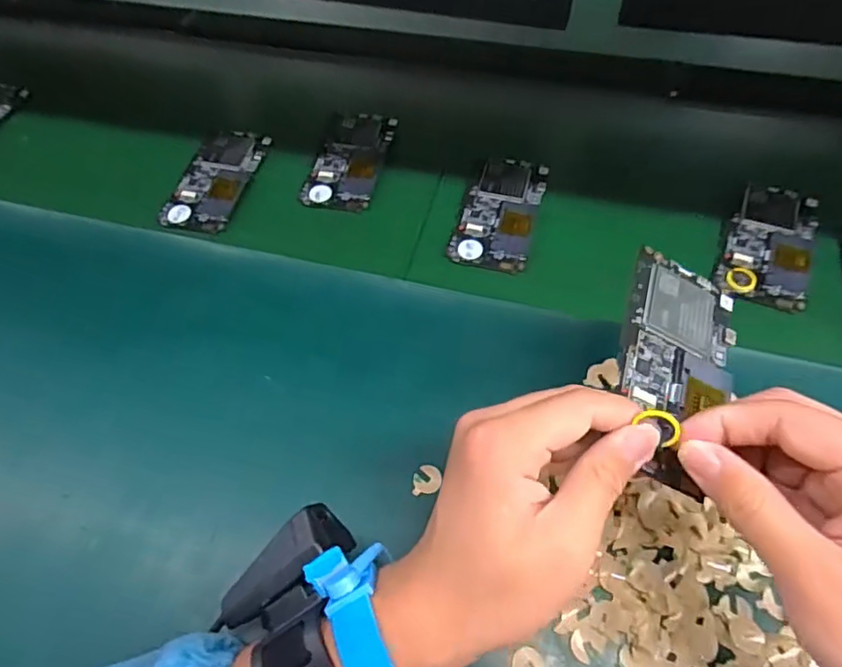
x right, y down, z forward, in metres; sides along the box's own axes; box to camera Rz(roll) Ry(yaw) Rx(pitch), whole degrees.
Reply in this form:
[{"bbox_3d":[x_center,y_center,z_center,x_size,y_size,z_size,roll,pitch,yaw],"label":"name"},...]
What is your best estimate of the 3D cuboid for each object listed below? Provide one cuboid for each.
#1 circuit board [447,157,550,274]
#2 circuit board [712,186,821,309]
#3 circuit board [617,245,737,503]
[{"bbox_3d":[0.070,-0.107,0.482,0.063,0.004,0.123,14,58,14],"label":"circuit board"},{"bbox_3d":[0.279,-0.074,0.449,0.062,0.010,0.120,19,59,17],"label":"circuit board"},{"bbox_3d":[0.131,0.015,0.289,0.064,0.009,0.123,26,64,-8],"label":"circuit board"}]

